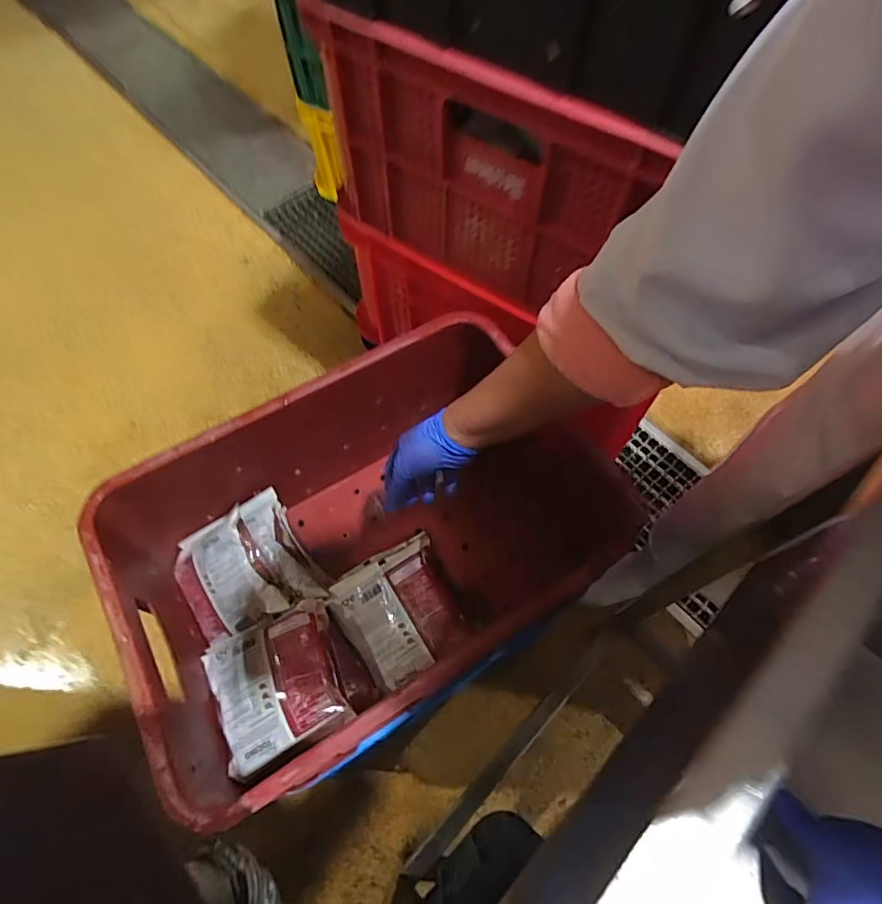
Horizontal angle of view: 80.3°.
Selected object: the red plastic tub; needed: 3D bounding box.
[{"bbox_3d":[-0.093,0.118,0.656,0.506,0.255,0.347,-31,68,-15],"label":"red plastic tub"}]

